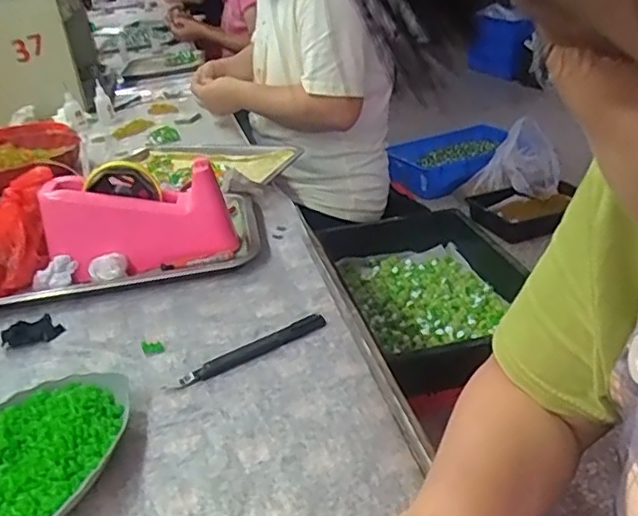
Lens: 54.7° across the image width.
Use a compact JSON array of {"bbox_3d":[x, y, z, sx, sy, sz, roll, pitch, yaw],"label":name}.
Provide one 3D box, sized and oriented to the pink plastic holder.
[{"bbox_3d":[-0.196,-0.041,0.681,0.192,0.106,0.058,-11,29,-9],"label":"pink plastic holder"}]

